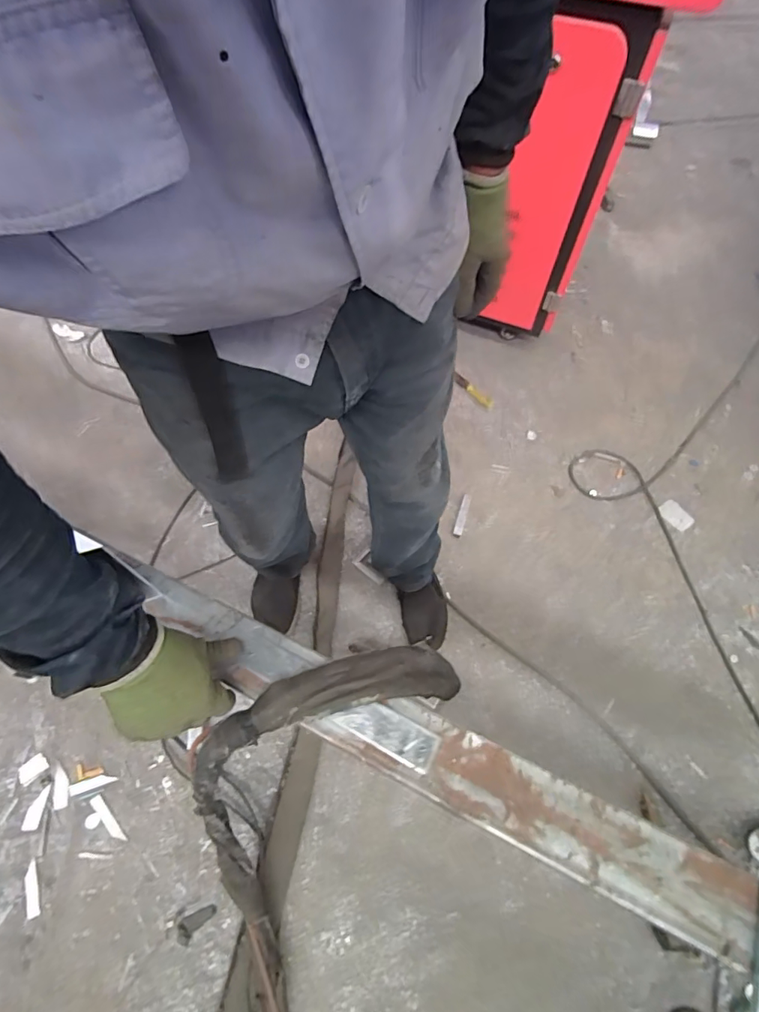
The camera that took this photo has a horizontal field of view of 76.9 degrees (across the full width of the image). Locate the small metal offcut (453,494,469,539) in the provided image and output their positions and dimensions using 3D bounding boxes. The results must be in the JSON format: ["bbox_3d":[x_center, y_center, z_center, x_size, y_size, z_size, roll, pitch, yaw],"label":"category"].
[{"bbox_3d":[0.209,0.025,1.213,0.023,0.014,0.126,15,63,9],"label":"small metal offcut"}]

